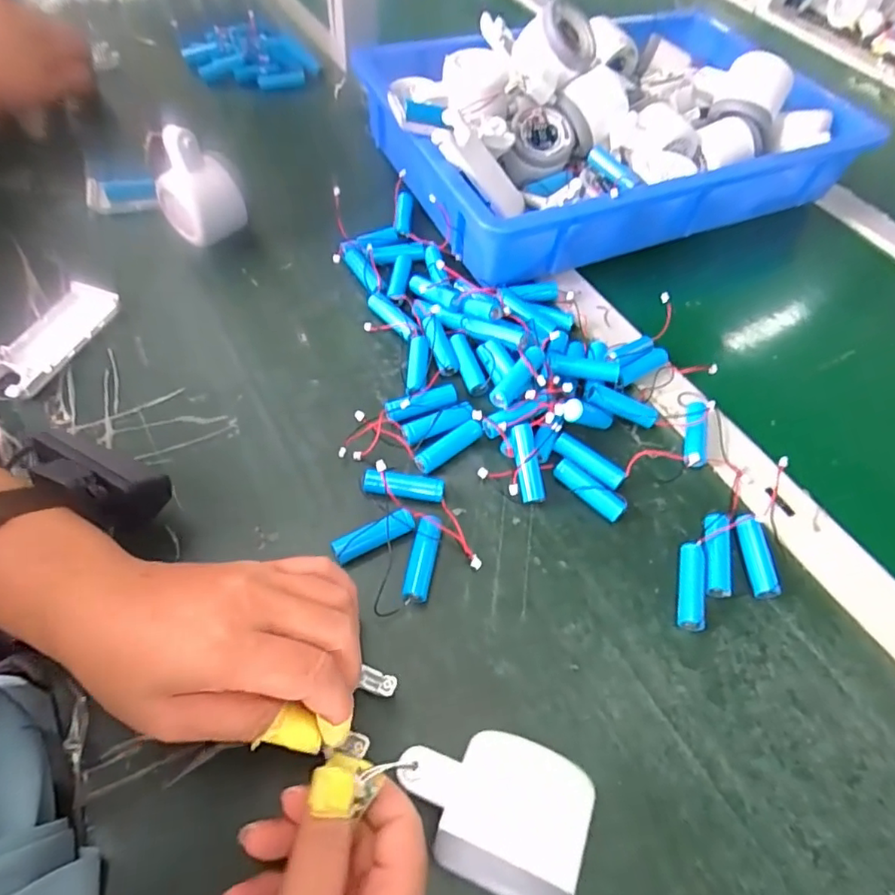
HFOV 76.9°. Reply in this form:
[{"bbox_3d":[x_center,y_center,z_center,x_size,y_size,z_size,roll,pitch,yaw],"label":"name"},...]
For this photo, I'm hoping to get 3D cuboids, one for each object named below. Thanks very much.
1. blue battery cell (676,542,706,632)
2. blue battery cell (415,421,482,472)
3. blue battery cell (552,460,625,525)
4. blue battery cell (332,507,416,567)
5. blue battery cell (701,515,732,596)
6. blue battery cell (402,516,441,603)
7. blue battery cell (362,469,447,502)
[{"bbox_3d":[0.145,0.083,0.337,0.015,0.015,0.049,14,55,5],"label":"blue battery cell"},{"bbox_3d":[0.000,-0.001,0.377,0.049,0.014,0.013,-30,63,-22],"label":"blue battery cell"},{"bbox_3d":[0.092,0.029,0.369,0.051,0.015,0.017,37,60,19],"label":"blue battery cell"},{"bbox_3d":[-0.044,0.053,0.337,0.049,0.015,0.012,-23,60,-19],"label":"blue battery cell"},{"bbox_3d":[0.164,0.066,0.346,0.017,0.015,0.051,10,55,2],"label":"blue battery cell"},{"bbox_3d":[-0.015,0.065,0.332,0.015,0.016,0.050,10,55,3],"label":"blue battery cell"},{"bbox_3d":[-0.027,0.025,0.357,0.050,0.014,0.012,5,55,-1],"label":"blue battery cell"}]

